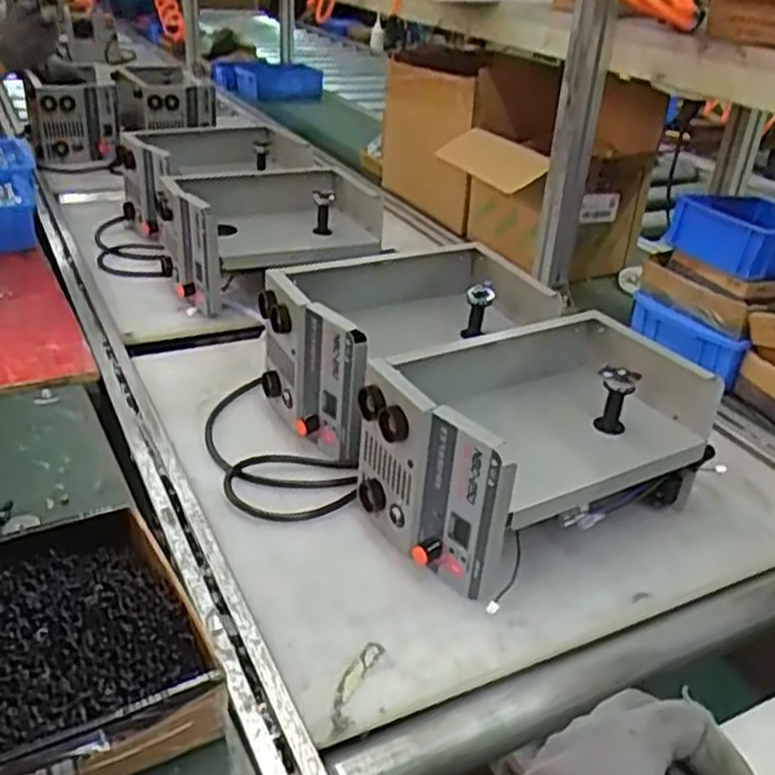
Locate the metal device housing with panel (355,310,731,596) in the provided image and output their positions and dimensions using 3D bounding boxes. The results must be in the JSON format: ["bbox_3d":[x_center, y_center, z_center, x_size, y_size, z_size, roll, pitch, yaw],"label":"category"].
[{"bbox_3d":[0.138,0.054,0.741,0.299,0.152,0.170,-14,36,-30],"label":"metal device housing with panel"}]

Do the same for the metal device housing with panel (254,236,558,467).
[{"bbox_3d":[0.019,-0.046,0.896,0.298,0.153,0.198,-15,36,-31],"label":"metal device housing with panel"}]

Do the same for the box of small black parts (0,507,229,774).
[{"bbox_3d":[-0.226,0.182,0.545,0.174,0.064,0.213,-13,35,-29],"label":"box of small black parts"}]

